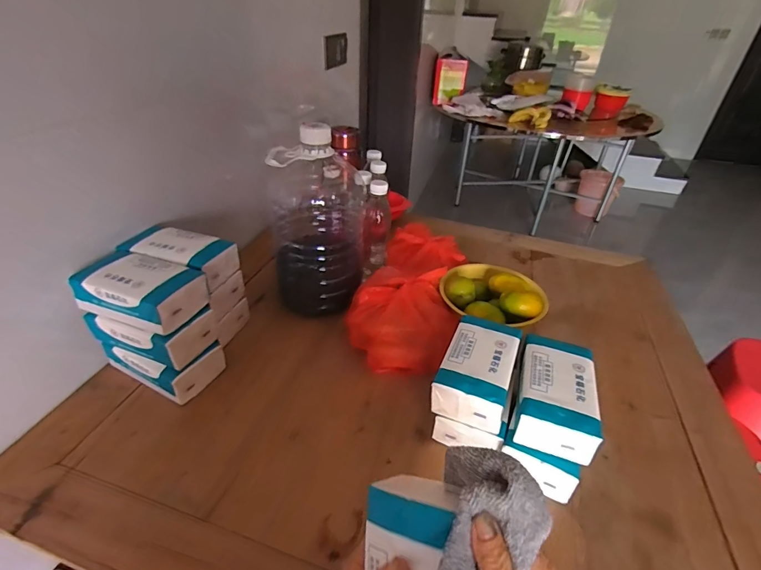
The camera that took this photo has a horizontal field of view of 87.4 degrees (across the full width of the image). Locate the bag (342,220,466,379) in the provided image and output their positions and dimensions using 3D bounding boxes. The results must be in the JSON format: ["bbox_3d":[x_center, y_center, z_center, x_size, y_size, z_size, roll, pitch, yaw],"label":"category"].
[{"bbox_3d":[0.067,-0.004,0.771,0.169,0.103,0.392,9,37,11],"label":"bag"}]

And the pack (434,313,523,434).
[{"bbox_3d":[0.136,0.113,0.553,0.089,0.048,0.157,17,38,17],"label":"pack"}]

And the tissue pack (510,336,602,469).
[{"bbox_3d":[0.231,0.136,0.524,0.090,0.047,0.165,15,38,15],"label":"tissue pack"}]

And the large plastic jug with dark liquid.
[{"bbox_3d":[-0.114,-0.121,0.744,0.164,0.320,0.171,-4,36,-7],"label":"large plastic jug with dark liquid"}]

